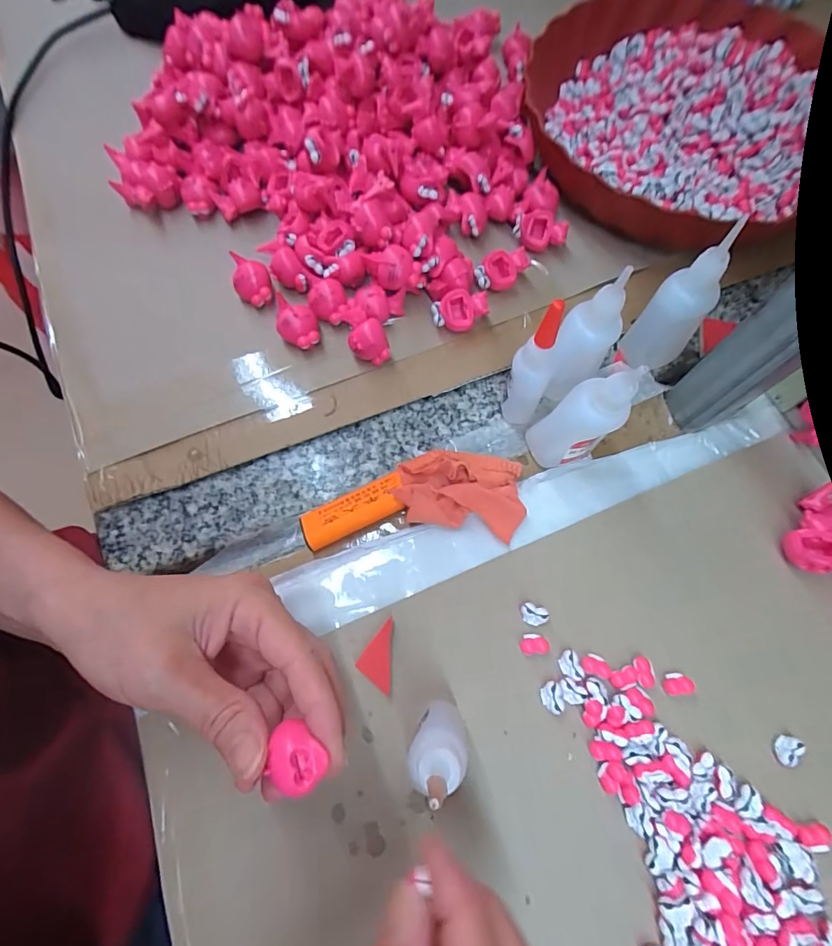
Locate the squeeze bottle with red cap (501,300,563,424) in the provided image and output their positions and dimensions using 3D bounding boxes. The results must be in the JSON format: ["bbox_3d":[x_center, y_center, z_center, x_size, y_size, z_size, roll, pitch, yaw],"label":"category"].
[{"bbox_3d":[0.064,-0.057,0.255,0.021,0.089,0.023,0,70,0],"label":"squeeze bottle with red cap"}]

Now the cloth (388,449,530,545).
[{"bbox_3d":[0.026,0.008,0.265,0.070,0.018,0.047,10,70,4],"label":"cloth"}]

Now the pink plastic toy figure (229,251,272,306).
[{"bbox_3d":[-0.110,-0.128,0.311,0.024,0.026,0.035,-28,72,-10],"label":"pink plastic toy figure"}]

